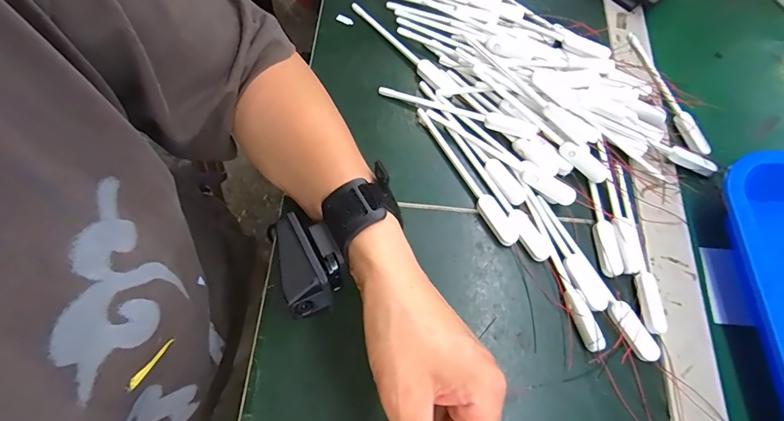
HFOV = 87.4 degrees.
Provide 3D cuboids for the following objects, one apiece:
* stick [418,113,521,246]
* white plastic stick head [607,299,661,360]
[{"bbox_3d":[0.060,-0.031,0.351,0.015,0.005,0.142,-29,71,-13],"label":"stick"},{"bbox_3d":[0.179,0.089,0.305,0.018,0.007,0.047,-30,71,-13],"label":"white plastic stick head"}]

